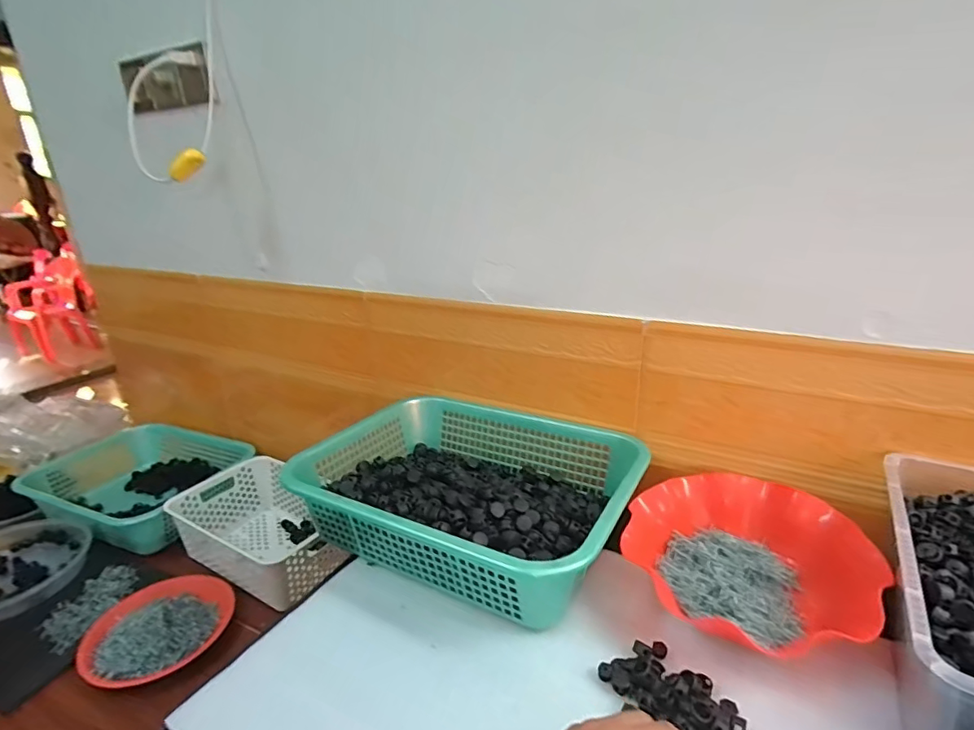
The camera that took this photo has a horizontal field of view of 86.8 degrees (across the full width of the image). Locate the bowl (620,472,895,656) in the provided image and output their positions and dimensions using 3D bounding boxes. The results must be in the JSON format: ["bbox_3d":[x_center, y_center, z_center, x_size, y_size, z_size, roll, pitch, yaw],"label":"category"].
[{"bbox_3d":[0.256,0.196,0.527,0.211,0.071,0.200,-2,21,1],"label":"bowl"}]

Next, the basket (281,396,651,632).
[{"bbox_3d":[-0.019,0.147,0.647,0.389,0.094,0.301,9,24,26],"label":"basket"}]

